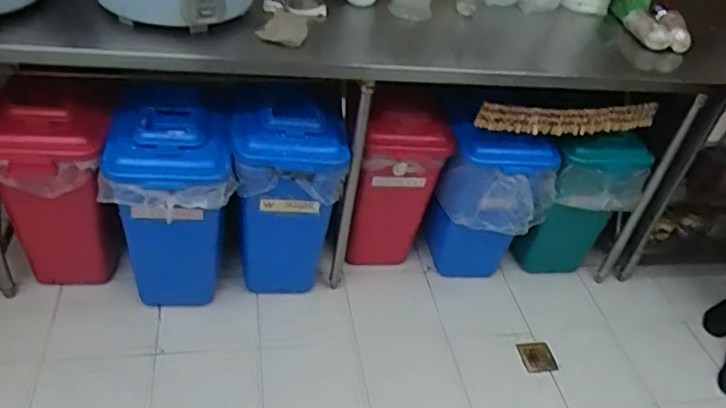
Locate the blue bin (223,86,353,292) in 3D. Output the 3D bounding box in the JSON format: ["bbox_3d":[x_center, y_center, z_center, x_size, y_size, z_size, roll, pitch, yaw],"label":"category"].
[{"bbox_3d":[-0.233,-0.032,1.839,0.324,0.681,0.298,1,40,-10],"label":"blue bin"}]

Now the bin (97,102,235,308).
[{"bbox_3d":[-0.535,0.043,1.702,0.320,0.630,0.261,-8,42,-21],"label":"bin"}]

